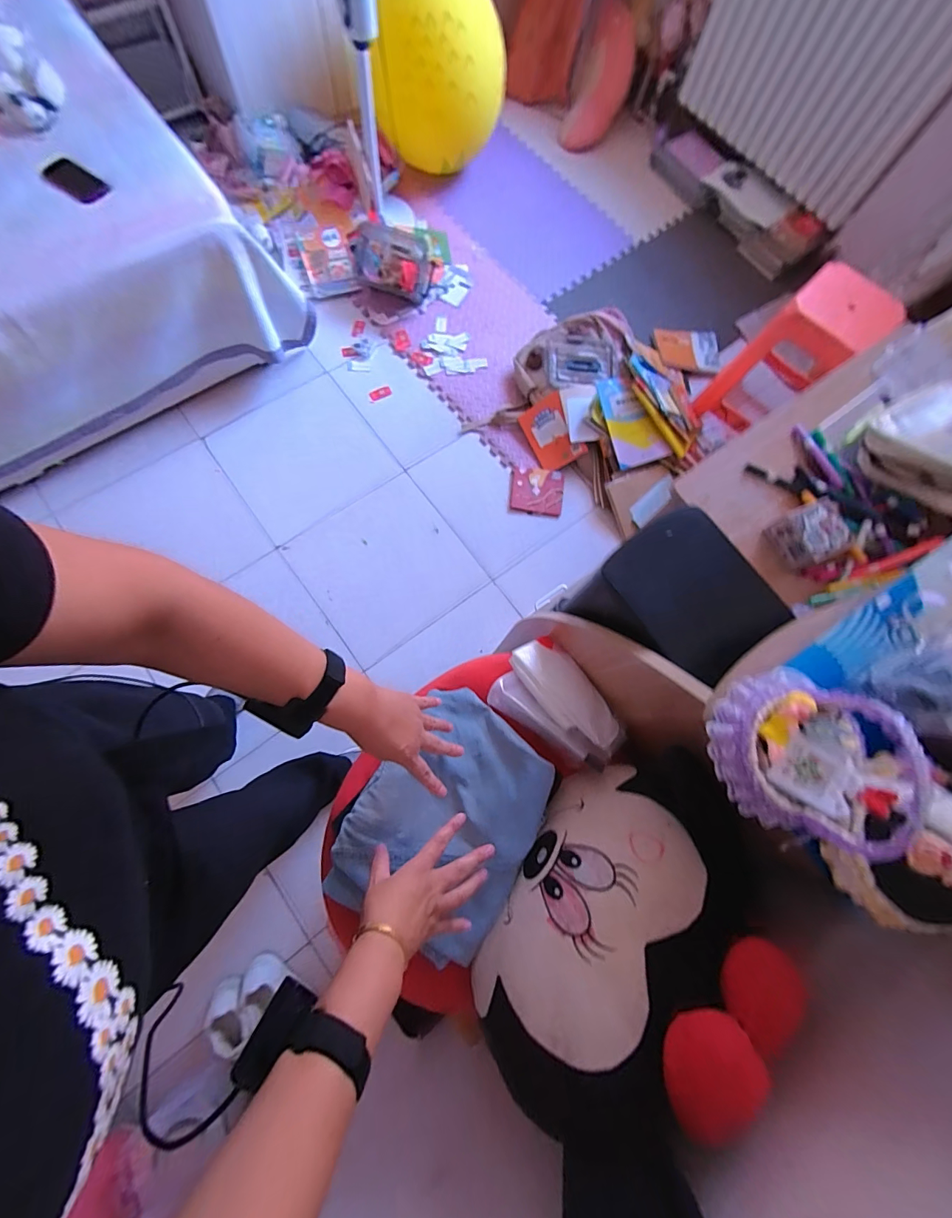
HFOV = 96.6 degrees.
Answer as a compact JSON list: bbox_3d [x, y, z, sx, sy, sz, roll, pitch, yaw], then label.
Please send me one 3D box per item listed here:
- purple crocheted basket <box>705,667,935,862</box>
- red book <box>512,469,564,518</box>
[{"bbox_3d":[0.287,0.120,0.348,0.116,0.123,0.134,-10,78,-8],"label":"purple crocheted basket"},{"bbox_3d":[0.218,-0.419,1.510,0.176,0.023,0.167,8,76,-4],"label":"red book"}]

